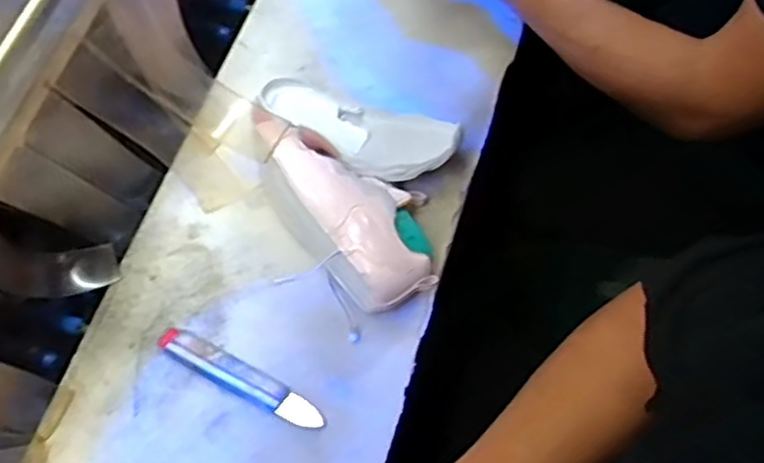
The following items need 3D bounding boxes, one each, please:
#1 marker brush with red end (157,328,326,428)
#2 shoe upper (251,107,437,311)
[{"bbox_3d":[-0.125,0.129,0.607,0.164,0.011,0.027,27,70,12],"label":"marker brush with red end"},{"bbox_3d":[-0.037,-0.034,0.636,0.099,0.076,0.229,-32,70,-12],"label":"shoe upper"}]

